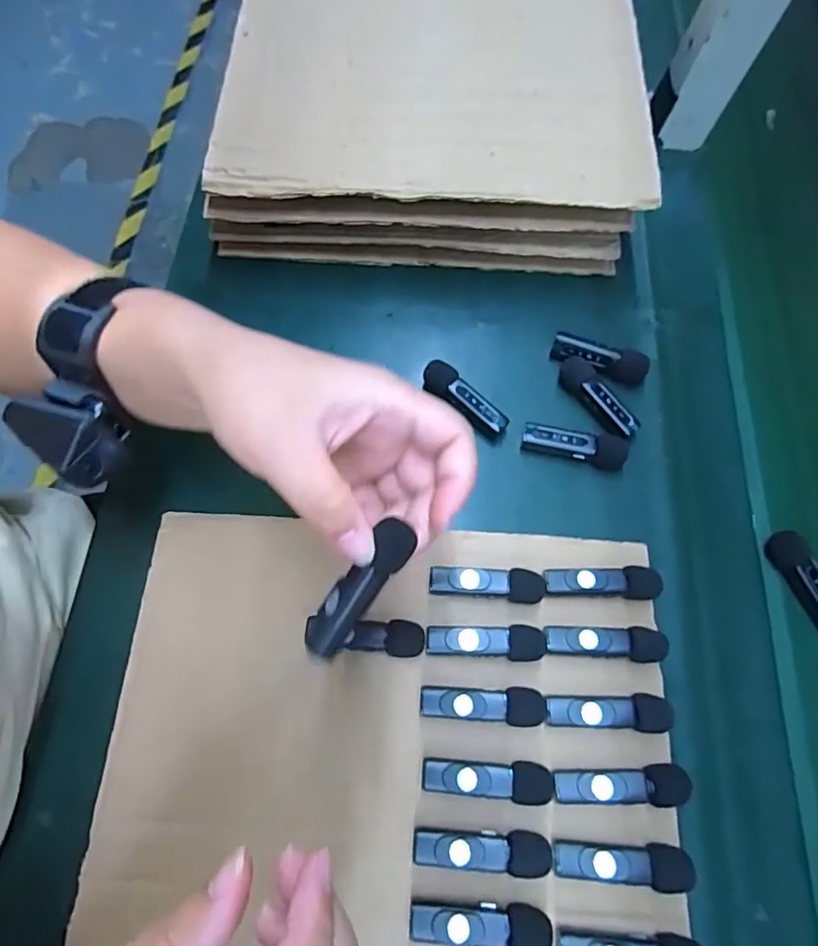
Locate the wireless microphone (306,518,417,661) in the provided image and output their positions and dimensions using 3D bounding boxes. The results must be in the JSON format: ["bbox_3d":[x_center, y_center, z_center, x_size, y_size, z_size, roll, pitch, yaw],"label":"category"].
[{"bbox_3d":[-0.020,0.047,0.217,0.016,0.012,0.061,37,88,13],"label":"wireless microphone"}]

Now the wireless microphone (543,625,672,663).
[{"bbox_3d":[0.108,0.095,0.297,0.064,0.014,0.019,0,69,0],"label":"wireless microphone"}]

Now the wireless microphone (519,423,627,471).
[{"bbox_3d":[0.105,-0.016,0.346,0.064,0.017,0.019,10,69,4],"label":"wireless microphone"}]

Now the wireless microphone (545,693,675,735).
[{"bbox_3d":[0.105,0.127,0.284,0.063,0.013,0.018,0,69,0],"label":"wireless microphone"}]

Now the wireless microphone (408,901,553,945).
[{"bbox_3d":[0.033,0.212,0.250,0.064,0.014,0.018,3,69,1],"label":"wireless microphone"}]

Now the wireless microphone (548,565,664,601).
[{"bbox_3d":[0.111,0.063,0.310,0.064,0.016,0.017,2,69,1],"label":"wireless microphone"}]

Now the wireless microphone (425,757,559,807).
[{"bbox_3d":[0.040,0.156,0.272,0.065,0.012,0.018,3,69,1],"label":"wireless microphone"}]

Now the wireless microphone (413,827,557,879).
[{"bbox_3d":[0.036,0.185,0.261,0.066,0.011,0.018,1,69,0],"label":"wireless microphone"}]

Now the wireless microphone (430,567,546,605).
[{"bbox_3d":[0.045,0.064,0.309,0.065,0.015,0.017,4,69,2],"label":"wireless microphone"}]

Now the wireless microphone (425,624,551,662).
[{"bbox_3d":[0.043,0.094,0.296,0.065,0.016,0.019,-1,69,-1],"label":"wireless microphone"}]

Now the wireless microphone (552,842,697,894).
[{"bbox_3d":[0.103,0.191,0.261,0.064,0.018,0.019,0,69,0],"label":"wireless microphone"}]

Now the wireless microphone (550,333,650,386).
[{"bbox_3d":[0.130,-0.077,0.366,0.064,0.016,0.019,20,70,7],"label":"wireless microphone"}]

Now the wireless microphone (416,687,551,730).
[{"bbox_3d":[0.039,0.124,0.286,0.066,0.016,0.018,3,69,1],"label":"wireless microphone"}]

